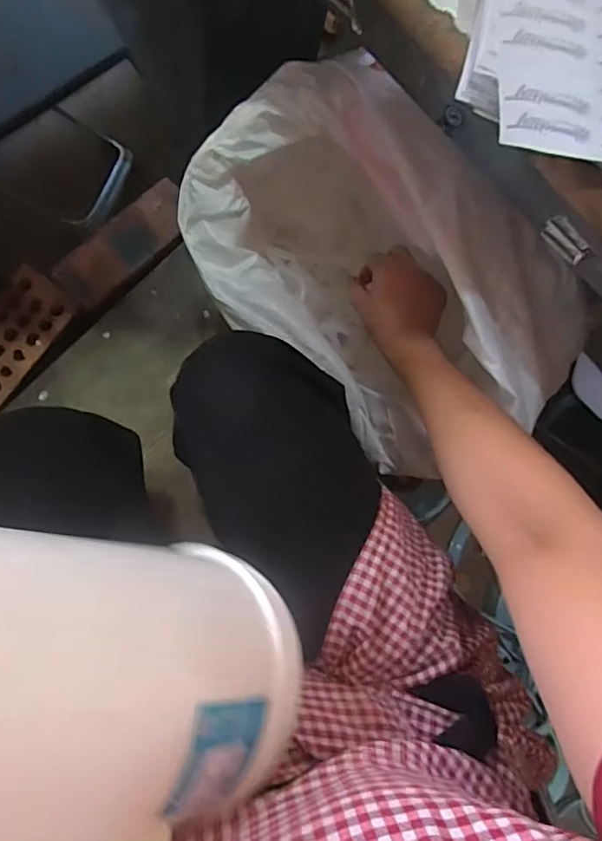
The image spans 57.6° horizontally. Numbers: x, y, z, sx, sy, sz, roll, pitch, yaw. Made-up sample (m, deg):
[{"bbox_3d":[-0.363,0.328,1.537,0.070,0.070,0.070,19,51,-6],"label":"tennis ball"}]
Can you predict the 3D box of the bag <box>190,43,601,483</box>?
[{"bbox_3d":[0.058,-0.132,0.573,0.369,0.301,0.204,43,84,-5],"label":"bag"}]

